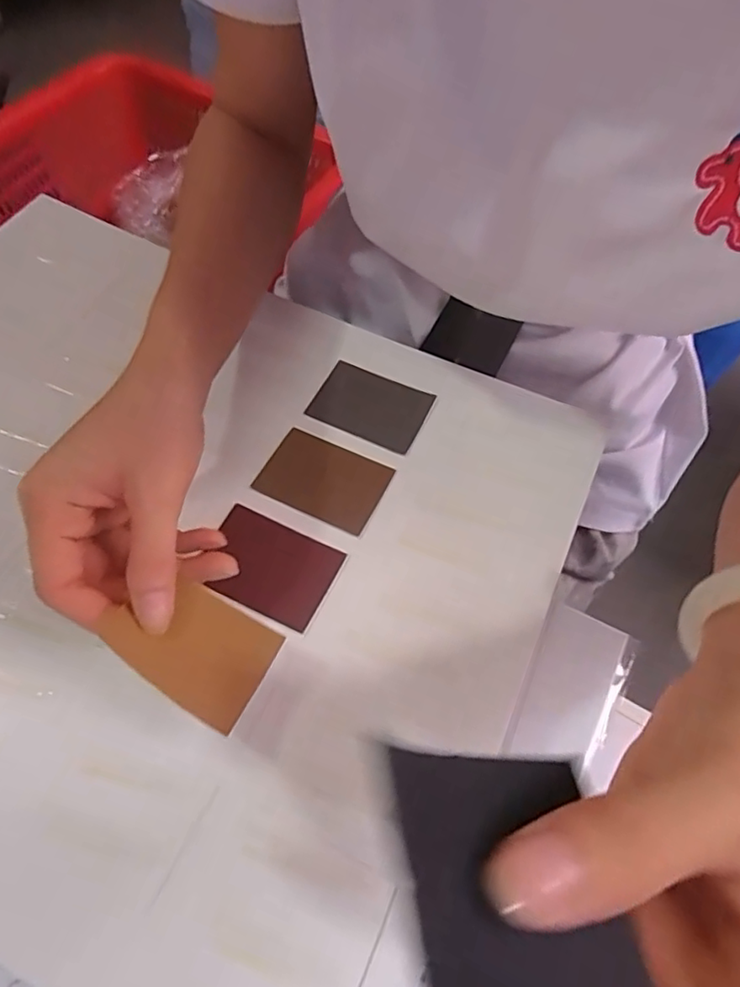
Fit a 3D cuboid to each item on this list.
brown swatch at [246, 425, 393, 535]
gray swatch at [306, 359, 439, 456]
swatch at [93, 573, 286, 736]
[{"bbox_3d":[-0.026,-0.008,0.336,0.067,0.005,0.047,23,61,14],"label":"brown swatch"},{"bbox_3d":[0.000,-0.054,0.364,0.067,0.005,0.047,24,61,15],"label":"gray swatch"},{"bbox_3d":[-0.075,0.065,0.258,0.065,0.005,0.047,35,54,5],"label":"swatch"}]

